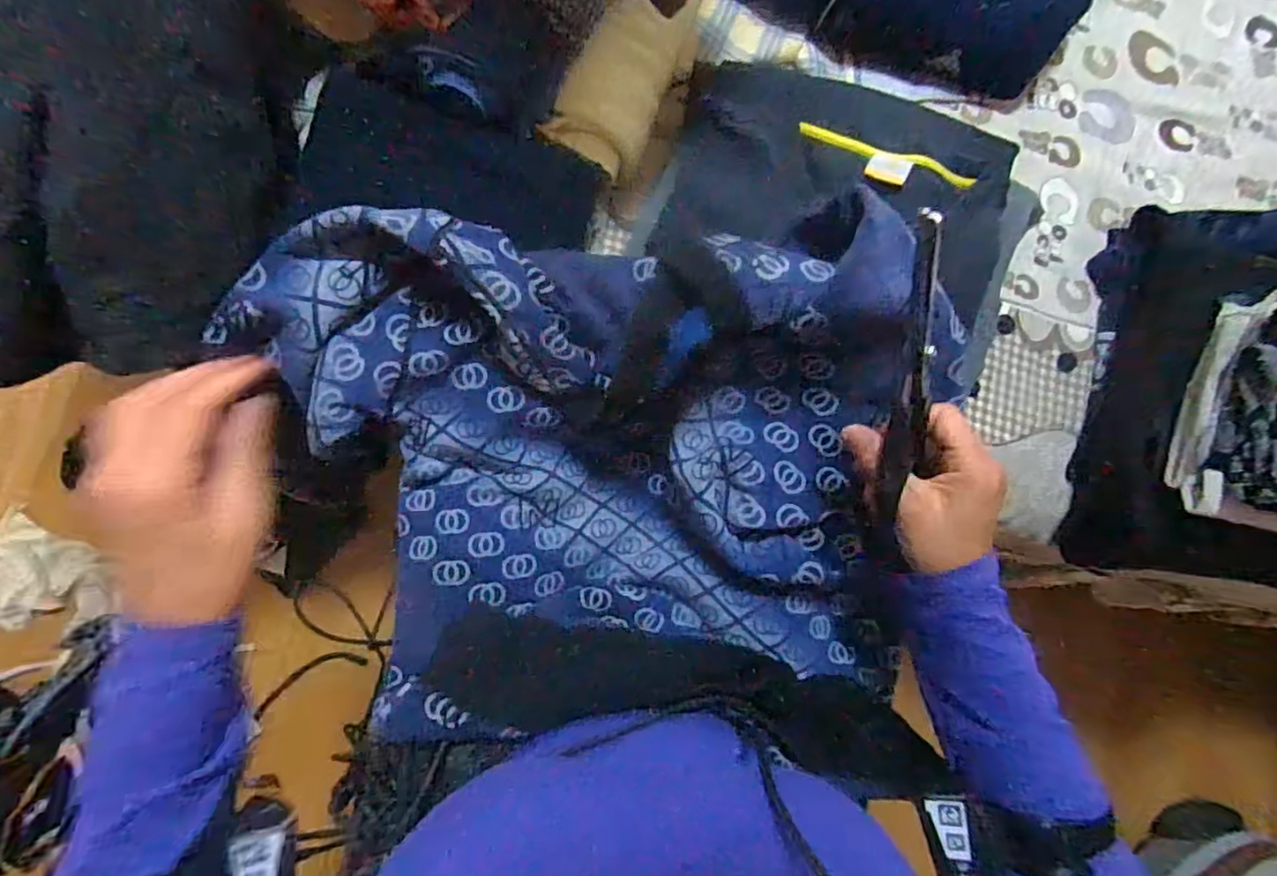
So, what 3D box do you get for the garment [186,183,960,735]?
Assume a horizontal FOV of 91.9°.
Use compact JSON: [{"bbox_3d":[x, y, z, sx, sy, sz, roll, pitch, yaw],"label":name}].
[{"bbox_3d":[-0.016,0.024,0.462,0.464,0.199,0.328,0,83,-6],"label":"garment"}]

